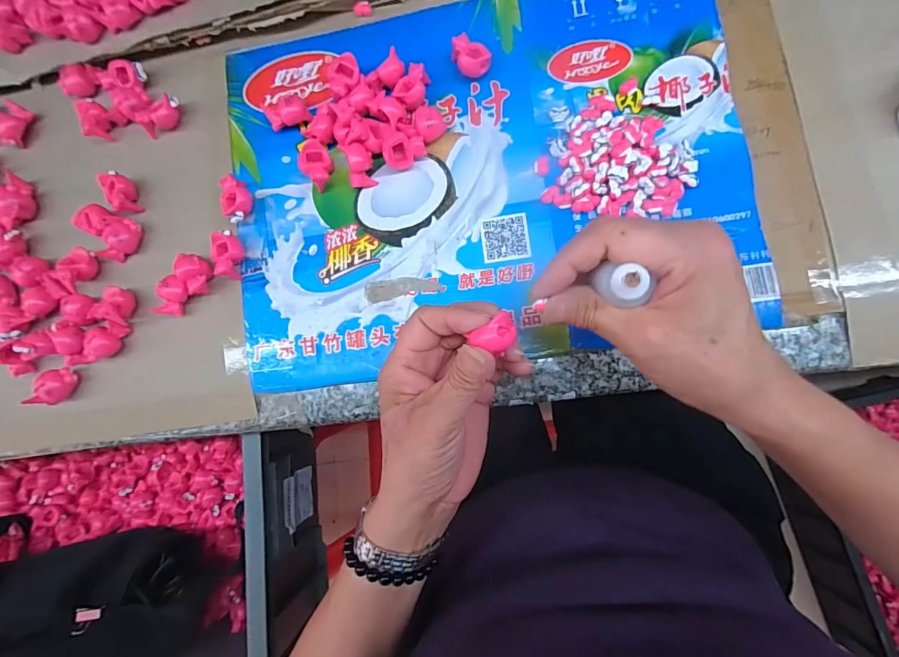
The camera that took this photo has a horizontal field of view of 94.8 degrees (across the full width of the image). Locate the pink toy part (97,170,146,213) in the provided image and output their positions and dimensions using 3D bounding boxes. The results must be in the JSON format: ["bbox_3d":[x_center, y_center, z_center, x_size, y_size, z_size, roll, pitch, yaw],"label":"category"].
[{"bbox_3d":[-0.269,-0.111,0.341,0.018,0.020,0.036,-30,81,3],"label":"pink toy part"}]

